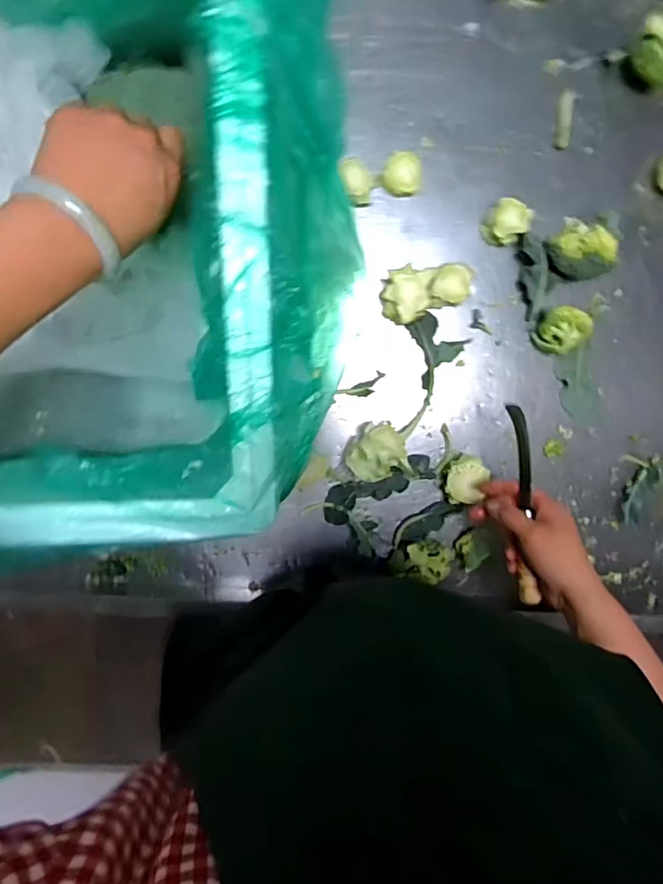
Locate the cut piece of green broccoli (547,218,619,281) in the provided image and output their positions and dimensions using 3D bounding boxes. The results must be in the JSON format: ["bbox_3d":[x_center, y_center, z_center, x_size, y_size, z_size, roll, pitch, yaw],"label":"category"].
[{"bbox_3d":[0.275,-0.210,0.590,0.060,0.051,0.070,-37,99,2],"label":"cut piece of green broccoli"}]

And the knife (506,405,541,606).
[{"bbox_3d":[0.196,0.062,0.542,0.018,0.021,0.201,-1,87,-3],"label":"knife"}]

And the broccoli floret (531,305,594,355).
[{"bbox_3d":[0.264,-0.126,0.604,0.058,0.041,0.051,-5,99,-3],"label":"broccoli floret"}]

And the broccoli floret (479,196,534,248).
[{"bbox_3d":[0.190,-0.240,0.586,0.044,0.035,0.043,-1,98,-3],"label":"broccoli floret"}]

